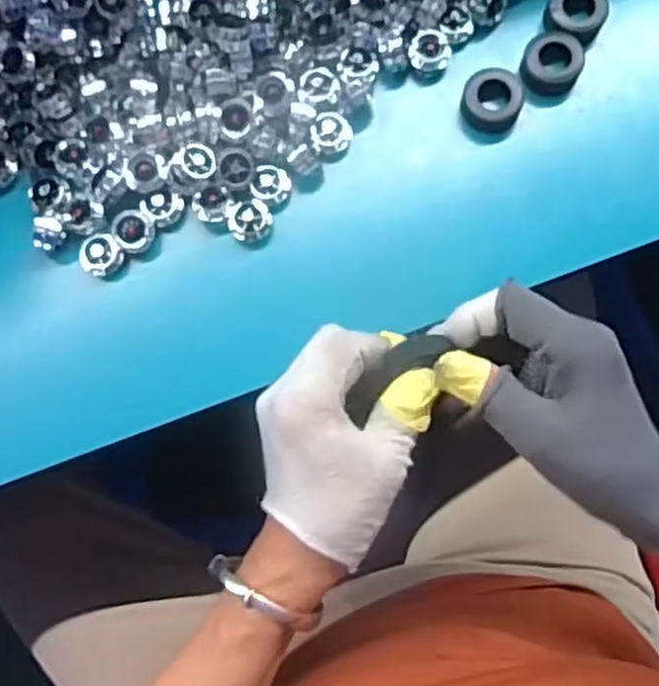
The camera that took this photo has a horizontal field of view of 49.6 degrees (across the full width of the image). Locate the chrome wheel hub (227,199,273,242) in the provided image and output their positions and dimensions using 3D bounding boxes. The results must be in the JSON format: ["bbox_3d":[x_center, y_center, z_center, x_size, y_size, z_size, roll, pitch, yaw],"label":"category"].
[{"bbox_3d":[-0.049,-0.075,0.449,0.026,0.021,0.026,0,80,2],"label":"chrome wheel hub"}]

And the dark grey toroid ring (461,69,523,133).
[{"bbox_3d":[0.103,-0.154,0.453,0.038,0.020,0.032,23,82,6],"label":"dark grey toroid ring"}]

